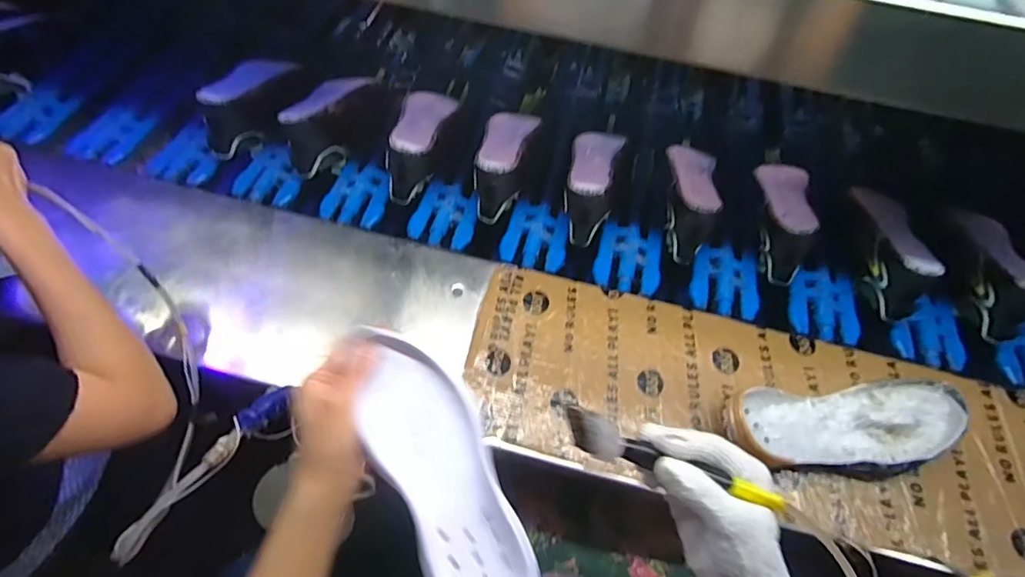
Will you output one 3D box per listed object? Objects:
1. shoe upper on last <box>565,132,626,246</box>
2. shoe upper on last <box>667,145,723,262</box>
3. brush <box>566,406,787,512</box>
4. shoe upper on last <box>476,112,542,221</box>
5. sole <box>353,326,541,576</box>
[{"bbox_3d":[0.119,-0.159,0.741,0.073,0.097,0.199,13,60,5],"label":"shoe upper on last"},{"bbox_3d":[0.266,-0.137,0.747,0.071,0.099,0.208,10,60,3],"label":"shoe upper on last"},{"bbox_3d":[0.117,0.129,0.372,0.164,0.022,0.024,18,61,9],"label":"brush"},{"bbox_3d":[-0.013,-0.200,0.755,0.075,0.095,0.213,15,60,6],"label":"shoe upper on last"},{"bbox_3d":[-0.055,0.148,0.400,0.082,0.021,0.241,-23,78,-15],"label":"sole"}]

